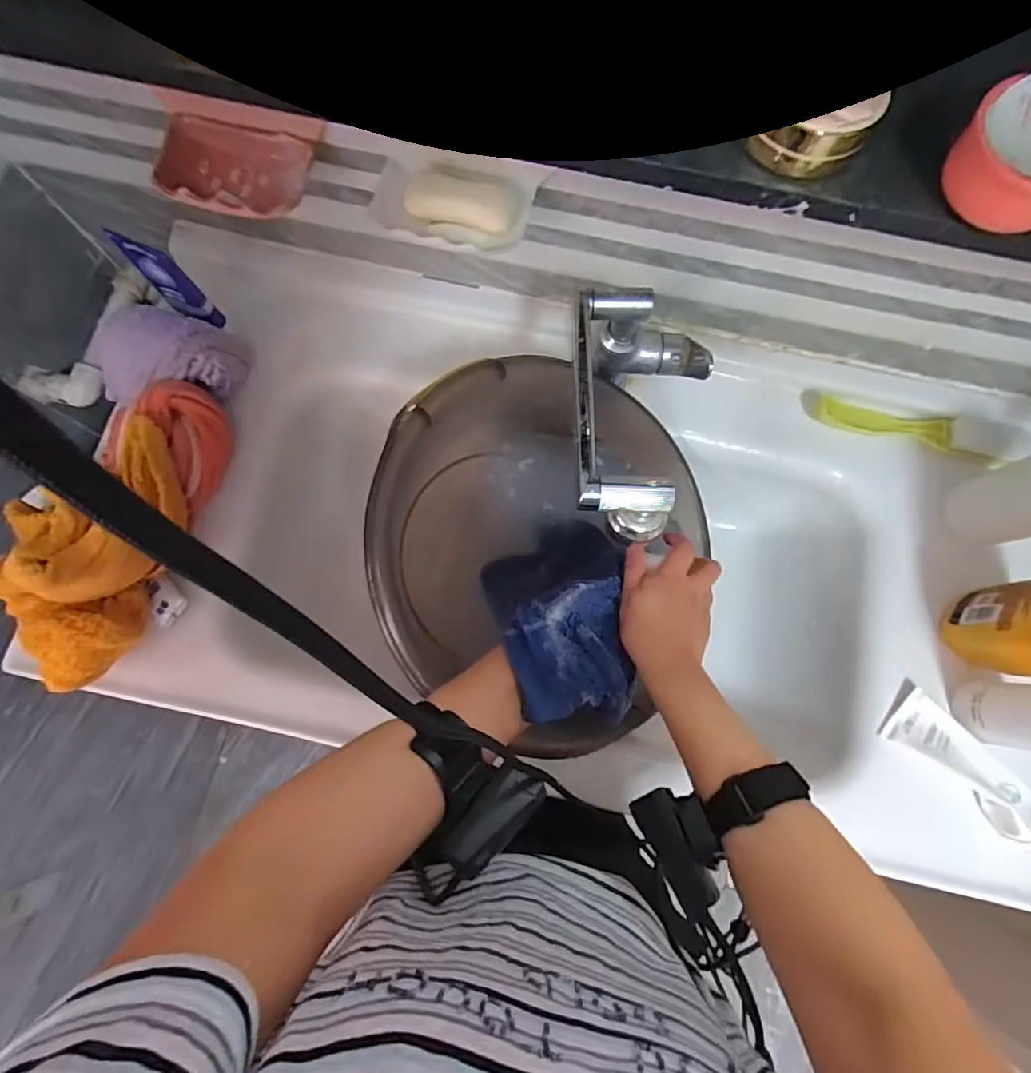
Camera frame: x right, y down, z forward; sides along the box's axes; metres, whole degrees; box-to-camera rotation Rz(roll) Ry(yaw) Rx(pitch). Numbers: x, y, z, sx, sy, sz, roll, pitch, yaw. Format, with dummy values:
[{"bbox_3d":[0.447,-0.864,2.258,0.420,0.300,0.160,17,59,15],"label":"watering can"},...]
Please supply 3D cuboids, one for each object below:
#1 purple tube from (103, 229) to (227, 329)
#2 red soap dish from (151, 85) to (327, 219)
[{"bbox_3d":[-0.340,-0.249,0.529,0.023,0.125,0.030,18,76,23],"label":"purple tube"},{"bbox_3d":[-0.245,-0.320,0.450,0.137,0.050,0.087,12,77,1],"label":"red soap dish"}]

